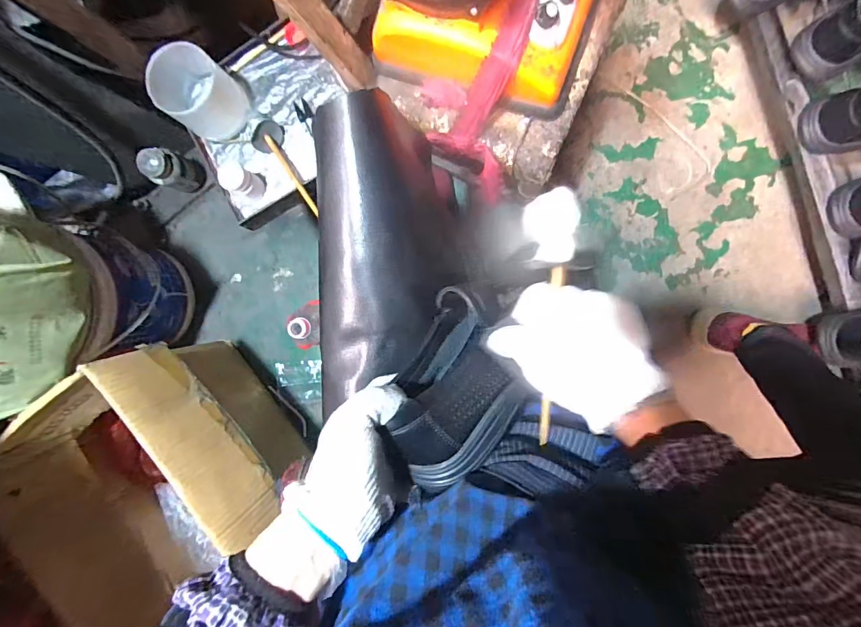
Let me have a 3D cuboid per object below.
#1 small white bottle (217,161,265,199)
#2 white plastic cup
[{"bbox_3d":[-0.247,-0.175,0.518,0.034,0.053,0.034,0,94,6],"label":"small white bottle"},{"bbox_3d":[-0.297,-0.283,0.511,0.087,0.083,0.086,0,94,6],"label":"white plastic cup"}]

